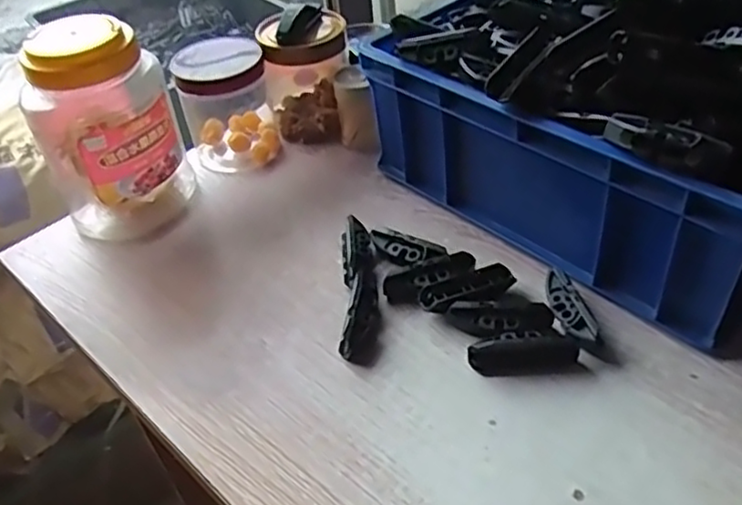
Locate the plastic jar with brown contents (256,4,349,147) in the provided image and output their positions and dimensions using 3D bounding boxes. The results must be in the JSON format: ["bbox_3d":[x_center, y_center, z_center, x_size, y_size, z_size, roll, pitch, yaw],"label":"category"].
[{"bbox_3d":[-0.064,-0.182,0.667,0.083,0.120,0.091,-4,42,4],"label":"plastic jar with brown contents"}]

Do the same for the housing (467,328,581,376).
[{"bbox_3d":[0.102,0.066,0.451,0.070,0.025,0.023,-5,42,3],"label":"housing"}]

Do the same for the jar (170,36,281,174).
[{"bbox_3d":[-0.140,-0.143,0.651,0.082,0.115,0.093,-15,42,-8],"label":"jar"}]

